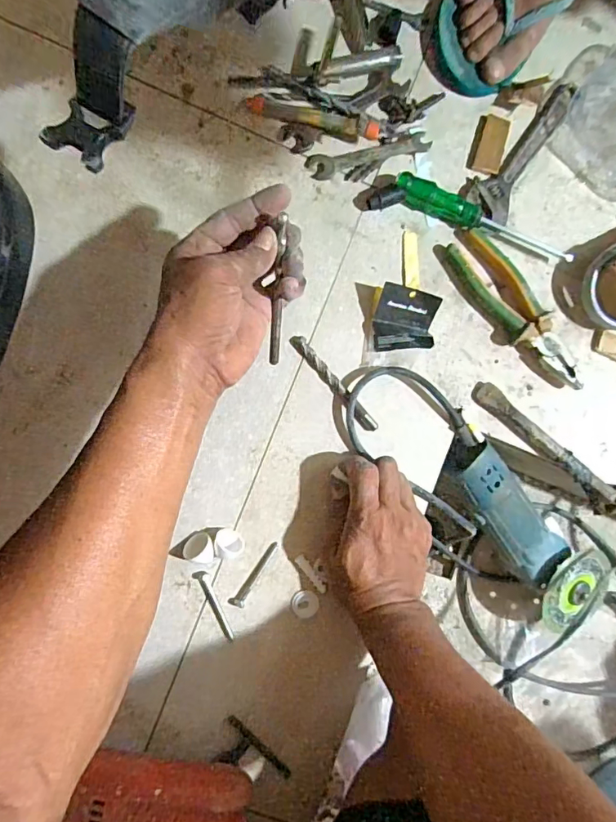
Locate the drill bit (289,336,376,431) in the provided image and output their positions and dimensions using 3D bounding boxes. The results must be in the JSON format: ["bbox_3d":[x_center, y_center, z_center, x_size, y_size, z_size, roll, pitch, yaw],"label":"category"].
[{"bbox_3d":[0.025,-0.027,0.476,0.014,0.011,0.118,-40,91,-7],"label":"drill bit"}]

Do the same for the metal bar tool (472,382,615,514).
[{"bbox_3d":[0.240,0.037,0.493,0.184,0.022,0.031,40,83,-2],"label":"metal bar tool"}]

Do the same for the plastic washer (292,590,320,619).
[{"bbox_3d":[-0.002,0.184,0.465,0.026,0.004,0.027,0,86,-6],"label":"plastic washer"}]

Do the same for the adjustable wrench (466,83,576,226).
[{"bbox_3d":[0.229,-0.278,0.519,0.049,0.013,0.182,35,83,-3],"label":"adjustable wrench"}]

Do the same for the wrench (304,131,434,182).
[{"bbox_3d":[0.062,-0.261,0.500,0.125,0.011,0.023,-15,88,-7],"label":"wrench"}]

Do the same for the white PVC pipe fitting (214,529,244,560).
[{"bbox_3d":[-0.071,0.121,0.449,0.026,0.020,0.023,4,85,-6],"label":"white PVC pipe fitting"}]

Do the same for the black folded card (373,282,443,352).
[{"bbox_3d":[0.095,-0.087,0.484,0.059,0.026,0.061,13,85,-5],"label":"black folded card"}]

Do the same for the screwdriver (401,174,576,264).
[{"bbox_3d":[0.177,-0.192,0.498,0.188,0.026,0.024,20,84,-4],"label":"screwdriver"}]

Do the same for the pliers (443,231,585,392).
[{"bbox_3d":[0.208,-0.100,0.496,0.053,0.024,0.185,-30,90,-7],"label":"pliers"}]

